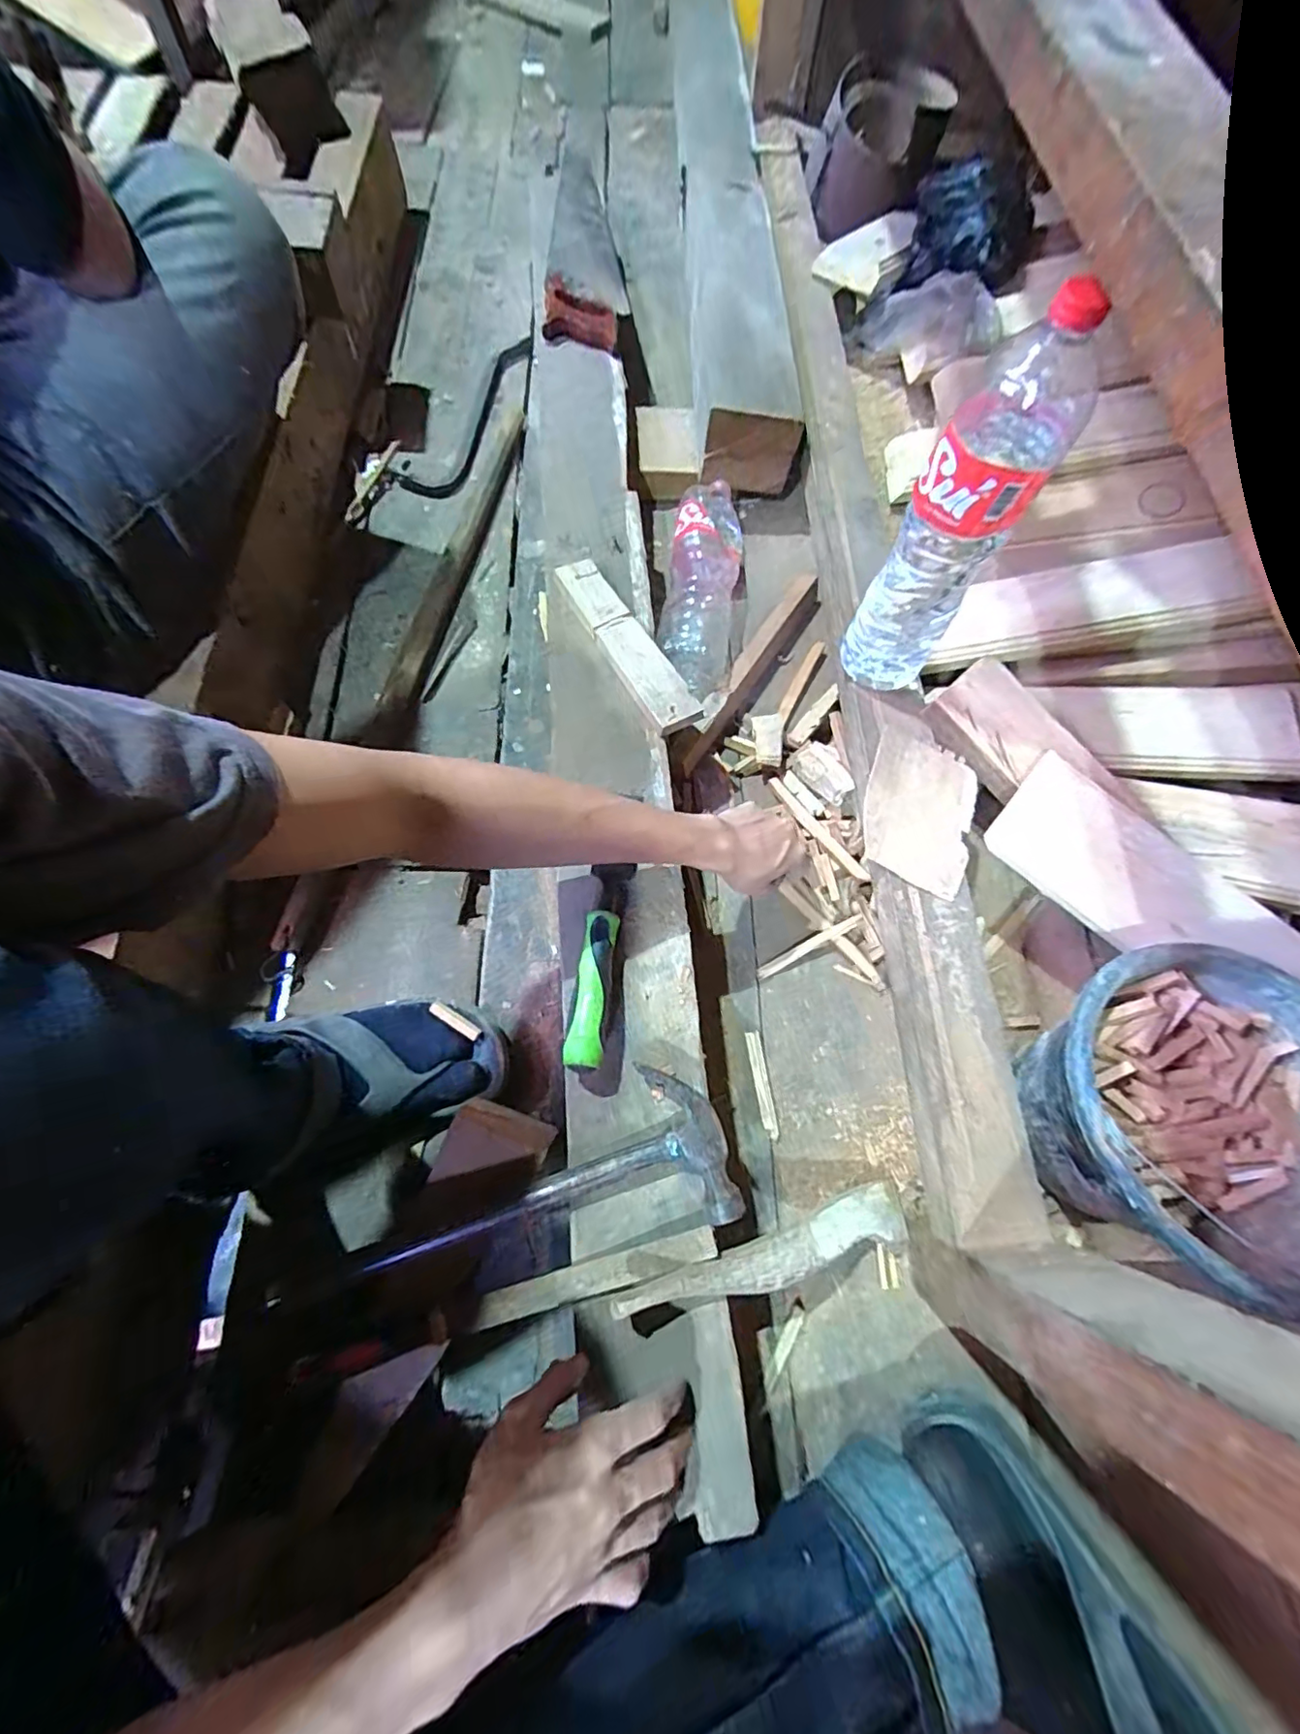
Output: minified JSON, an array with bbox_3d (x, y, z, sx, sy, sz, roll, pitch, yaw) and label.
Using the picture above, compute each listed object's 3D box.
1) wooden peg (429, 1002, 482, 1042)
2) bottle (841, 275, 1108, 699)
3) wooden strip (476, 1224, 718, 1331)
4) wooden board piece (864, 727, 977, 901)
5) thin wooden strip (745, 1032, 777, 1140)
[{"bbox_3d":[-0.183,0.145,0.538,0.052,0.005,0.011,31,73,8],"label":"wooden peg"},{"bbox_3d":[0.255,-0.280,0.482,0.088,0.294,0.080,41,75,9],"label":"bottle"},{"bbox_3d":[-0.037,0.296,0.415,0.172,0.005,0.021,-13,61,-6],"label":"wooden strip"},{"bbox_3d":[0.263,-0.056,0.557,0.102,0.013,0.150,18,73,2],"label":"wooden board piece"},{"bbox_3d":[0.110,0.214,0.565,0.014,0.008,0.098,-7,72,-4],"label":"thin wooden strip"}]

